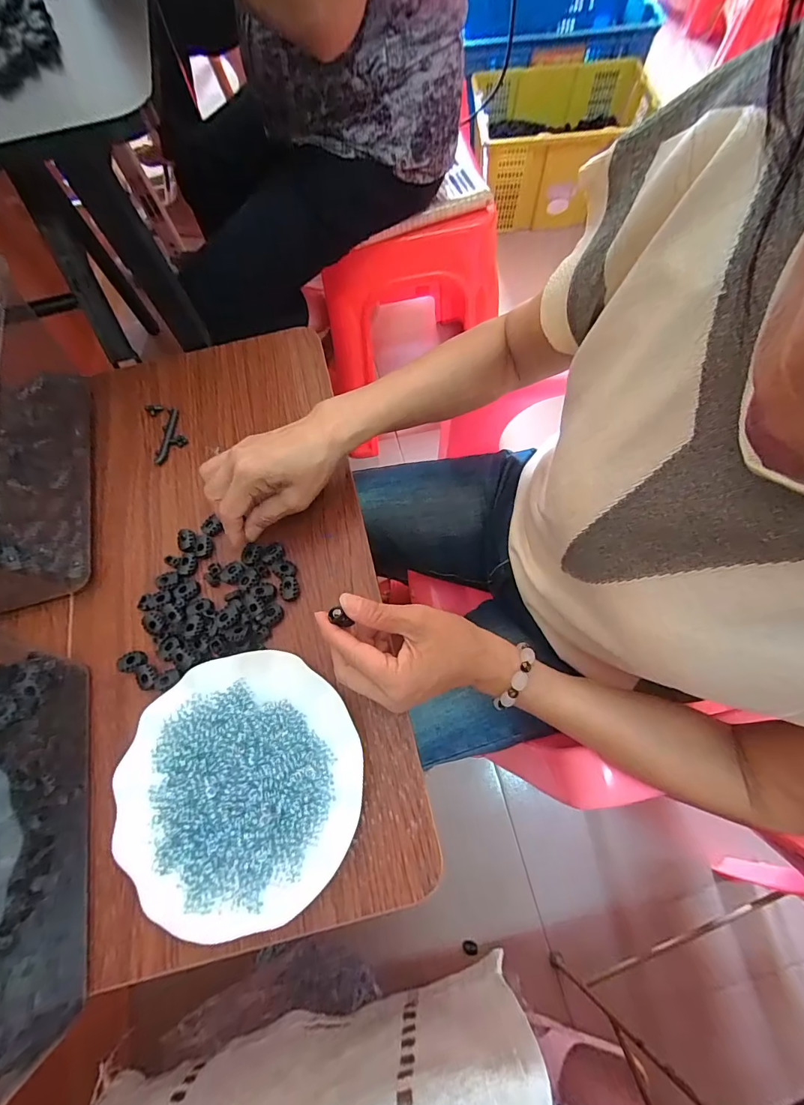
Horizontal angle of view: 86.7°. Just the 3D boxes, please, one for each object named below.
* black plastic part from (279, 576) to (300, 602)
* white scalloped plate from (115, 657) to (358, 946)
[{"bbox_3d":[-0.105,0.035,0.398,0.016,0.010,0.024,-13,69,-3],"label":"black plastic part"},{"bbox_3d":[-0.122,0.176,0.331,0.177,0.030,0.178,-1,69,2],"label":"white scalloped plate"}]

